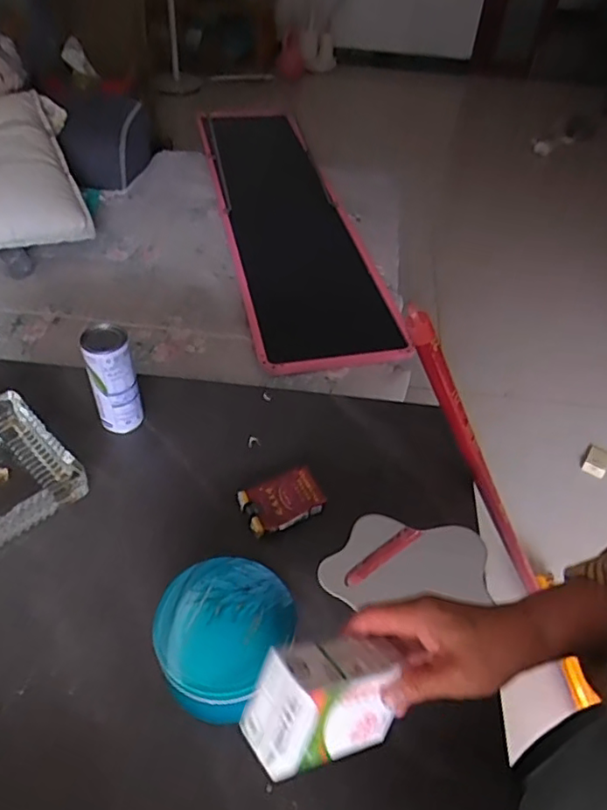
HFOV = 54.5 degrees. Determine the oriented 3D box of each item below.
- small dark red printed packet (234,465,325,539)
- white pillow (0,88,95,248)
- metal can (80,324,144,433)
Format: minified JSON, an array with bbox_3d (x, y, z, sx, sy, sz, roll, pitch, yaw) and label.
[{"bbox_3d":[-0.024,0.107,0.663,0.088,0.023,0.061,-20,51,-22],"label":"small dark red printed packet"},{"bbox_3d":[-0.788,-0.628,1.550,0.355,0.136,0.581,-14,50,-18],"label":"white pillow"},{"bbox_3d":[-0.226,-0.028,0.702,0.051,0.133,0.052,3,46,-3],"label":"metal can"}]

